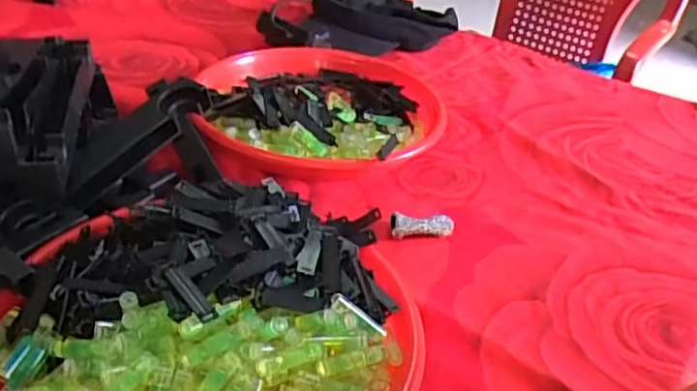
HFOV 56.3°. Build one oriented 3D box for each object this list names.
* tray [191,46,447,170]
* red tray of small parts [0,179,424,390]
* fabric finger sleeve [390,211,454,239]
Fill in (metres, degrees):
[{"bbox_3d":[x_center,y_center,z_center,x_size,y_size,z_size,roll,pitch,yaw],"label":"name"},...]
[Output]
[{"bbox_3d":[-0.026,-0.091,0.648,0.247,0.048,0.234,4,34,-4],"label":"tray"},{"bbox_3d":[-0.080,0.069,0.384,0.255,0.068,0.234,-20,42,-35],"label":"red tray of small parts"},{"bbox_3d":[0.060,0.023,0.520,0.051,0.020,0.016,-2,35,-13],"label":"fabric finger sleeve"}]

